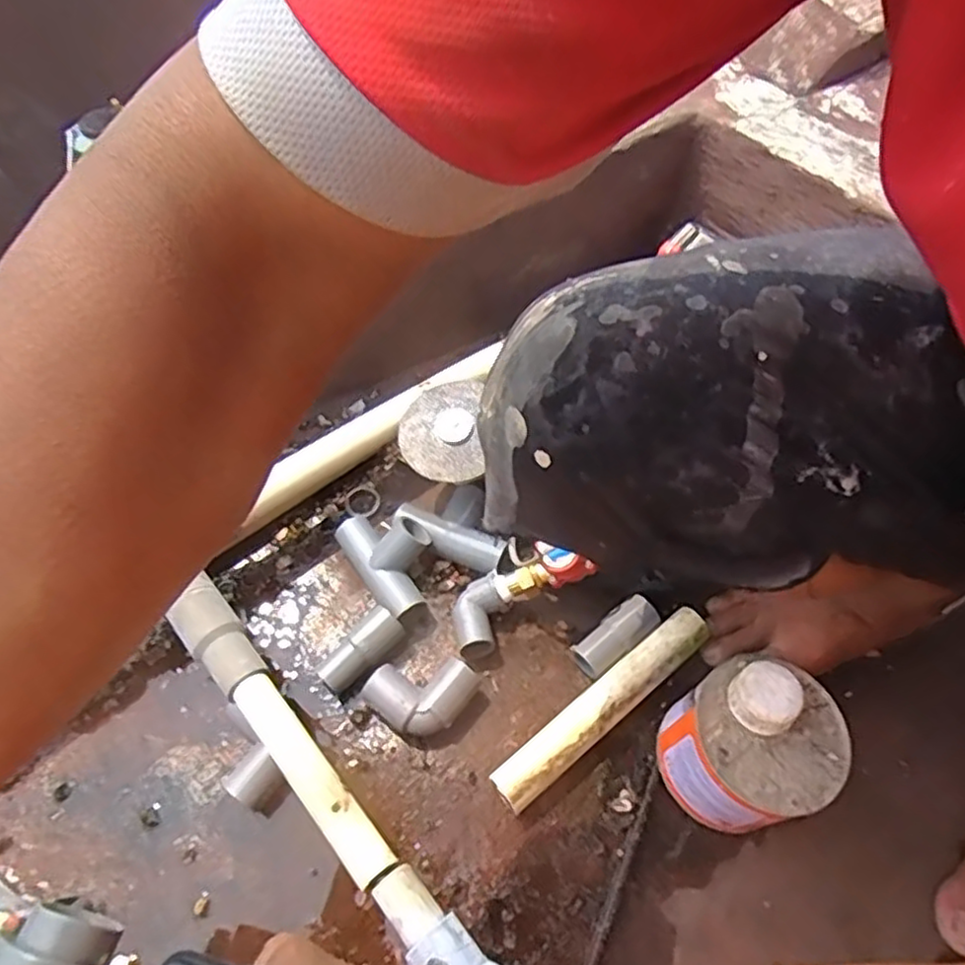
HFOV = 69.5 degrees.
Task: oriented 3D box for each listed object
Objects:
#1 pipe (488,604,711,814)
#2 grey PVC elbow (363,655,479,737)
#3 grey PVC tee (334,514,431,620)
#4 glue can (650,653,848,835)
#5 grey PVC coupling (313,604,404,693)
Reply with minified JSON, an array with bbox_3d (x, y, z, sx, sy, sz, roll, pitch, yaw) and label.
[{"bbox_3d":[0.093,0.170,0.532,0.203,0.036,0.033,-34,63,-20],"label":"pipe"},{"bbox_3d":[-0.047,0.167,0.535,0.085,0.031,0.050,-5,57,-3],"label":"grey PVC elbow"},{"bbox_3d":[-0.075,0.063,0.592,0.066,0.052,0.094,-34,63,-21],"label":"grey PVC tee"},{"bbox_3d":[0.184,0.180,0.476,0.102,0.122,0.094,0,56,0],"label":"glue can"},{"bbox_3d":[-0.098,0.135,0.558,0.071,0.032,0.027,-38,64,-22],"label":"grey PVC coupling"}]

